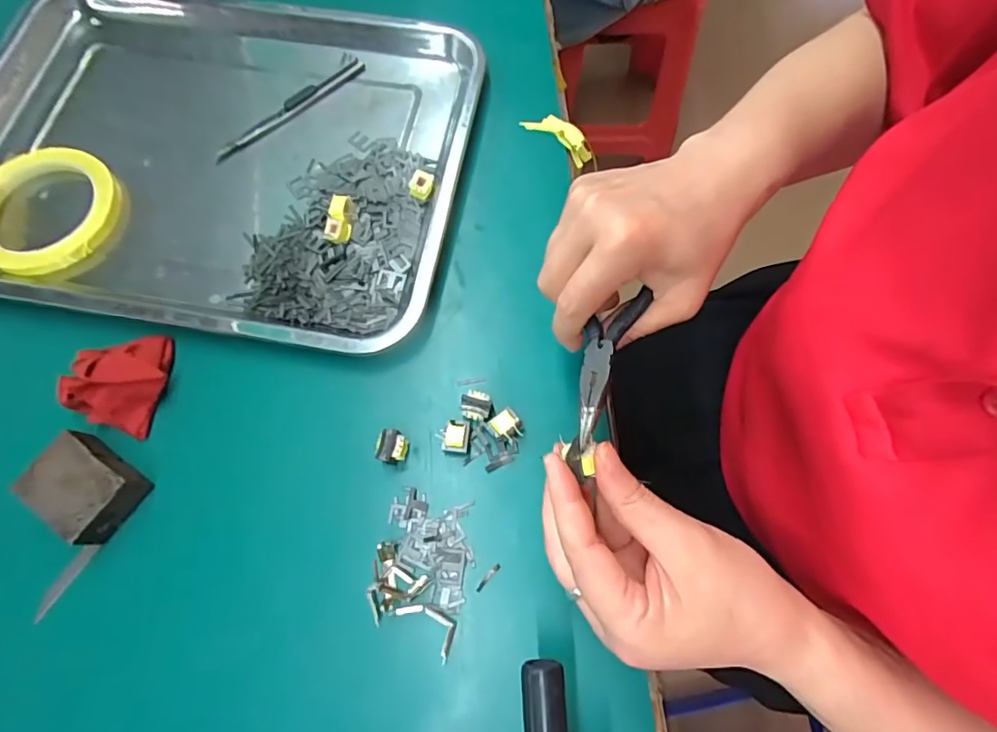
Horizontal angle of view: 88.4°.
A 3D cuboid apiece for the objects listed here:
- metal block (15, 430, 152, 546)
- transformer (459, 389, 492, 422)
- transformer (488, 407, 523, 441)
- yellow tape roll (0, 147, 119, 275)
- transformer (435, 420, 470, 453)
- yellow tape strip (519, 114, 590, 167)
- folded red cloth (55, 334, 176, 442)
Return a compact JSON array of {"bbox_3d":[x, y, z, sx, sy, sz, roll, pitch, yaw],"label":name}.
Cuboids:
[{"bbox_3d":[-0.244,0.071,0.302,0.057,0.022,0.043,36,73,12],"label":"metal block"},{"bbox_3d":[-0.014,0.026,0.321,0.019,0.014,0.017,17,70,6],"label":"transformer"},{"bbox_3d":[0.005,0.038,0.317,0.017,0.016,0.018,-30,72,-11],"label":"transformer"},{"bbox_3d":[-0.334,-0.116,0.382,0.101,0.015,0.101,0,69,0],"label":"yellow tape roll"},{"bbox_3d":[-0.027,0.044,0.316,0.018,0.015,0.019,6,69,2],"label":"transformer"},{"bbox_3d":[0.048,-0.183,0.405,0.057,0.015,0.021,34,73,12],"label":"yellow tape strip"},{"bbox_3d":[-0.244,0.005,0.329,0.055,0.032,0.063,17,70,6],"label":"folded red cloth"}]

